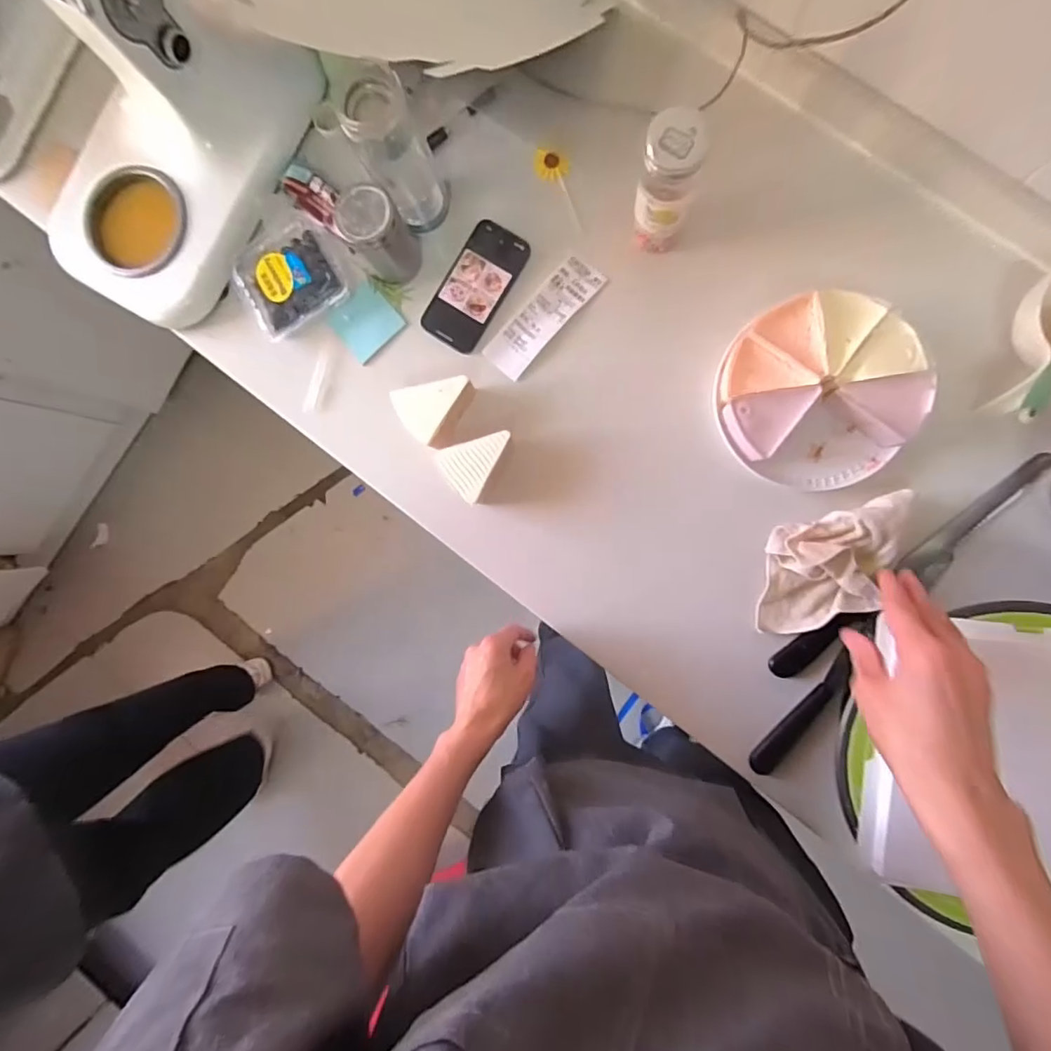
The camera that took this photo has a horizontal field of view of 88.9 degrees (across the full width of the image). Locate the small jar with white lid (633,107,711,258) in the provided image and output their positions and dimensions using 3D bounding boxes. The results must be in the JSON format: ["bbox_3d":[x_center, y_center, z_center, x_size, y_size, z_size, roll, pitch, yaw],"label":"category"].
[{"bbox_3d":[0.142,-0.341,0.535,0.054,0.139,0.063,17,93,6],"label":"small jar with white lid"}]

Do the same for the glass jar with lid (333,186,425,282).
[{"bbox_3d":[-0.160,-0.323,0.600,0.061,0.098,0.055,-40,86,6],"label":"glass jar with lid"}]

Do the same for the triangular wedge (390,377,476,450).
[{"bbox_3d":[-0.111,-0.141,0.621,0.069,0.054,0.083,28,94,6],"label":"triangular wedge"}]

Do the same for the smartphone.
[{"bbox_3d":[-0.061,-0.284,0.635,0.080,0.010,0.148,32,94,5],"label":"smartphone"}]

